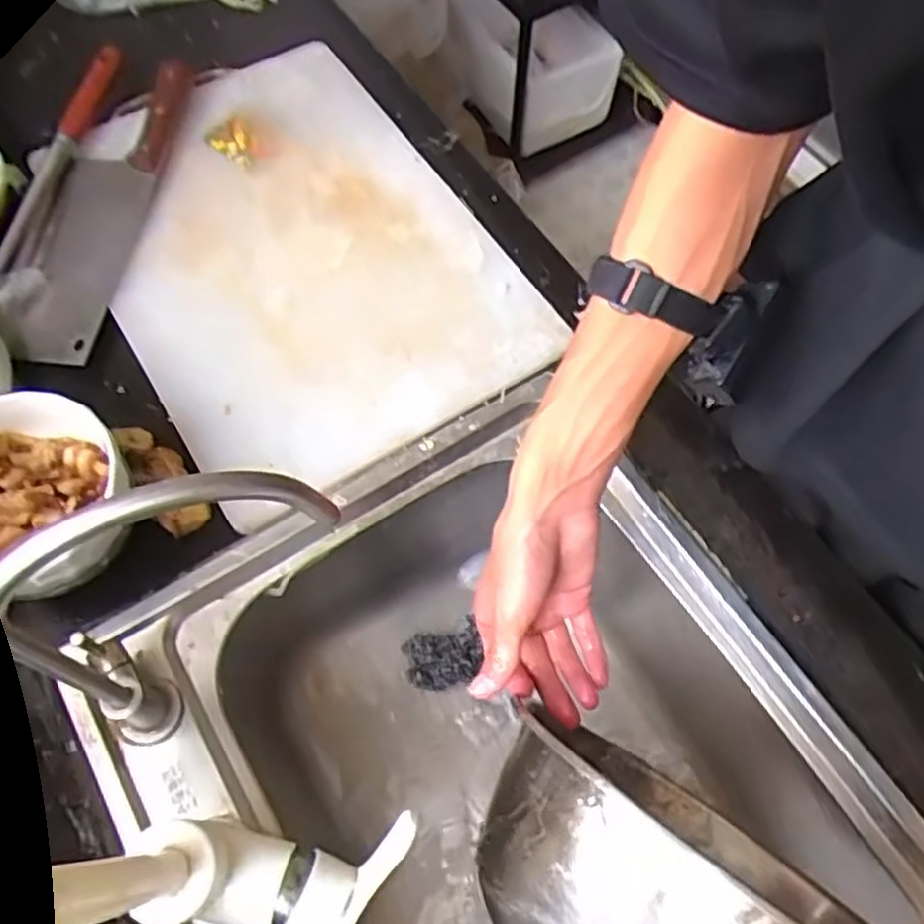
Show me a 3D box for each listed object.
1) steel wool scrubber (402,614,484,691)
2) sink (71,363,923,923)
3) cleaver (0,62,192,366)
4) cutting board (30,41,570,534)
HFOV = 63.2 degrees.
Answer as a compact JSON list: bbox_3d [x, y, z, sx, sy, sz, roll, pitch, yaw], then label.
[{"bbox_3d":[-0.016,0.173,0.667,0.066,0.019,0.049,-18,66,-9],"label":"steel wool scrubber"},{"bbox_3d":[0.053,0.288,0.552,0.443,0.203,0.576,-32,69,-14],"label":"sink"},{"bbox_3d":[-0.321,-0.235,0.668,0.085,0.032,0.319,8,65,3],"label":"cleaver"},{"bbox_3d":[-0.151,-0.197,0.658,0.307,0.018,0.449,-29,68,-13],"label":"cutting board"}]

